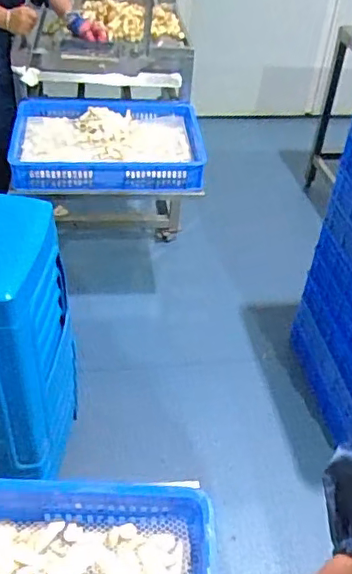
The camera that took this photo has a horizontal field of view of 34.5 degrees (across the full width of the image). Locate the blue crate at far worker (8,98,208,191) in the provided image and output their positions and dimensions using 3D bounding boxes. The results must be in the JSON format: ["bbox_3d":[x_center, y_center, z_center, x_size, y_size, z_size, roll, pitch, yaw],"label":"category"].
[{"bbox_3d":[-0.211,-0.458,1.793,0.589,0.175,0.438,-1,41,-7],"label":"blue crate at far worker"}]

